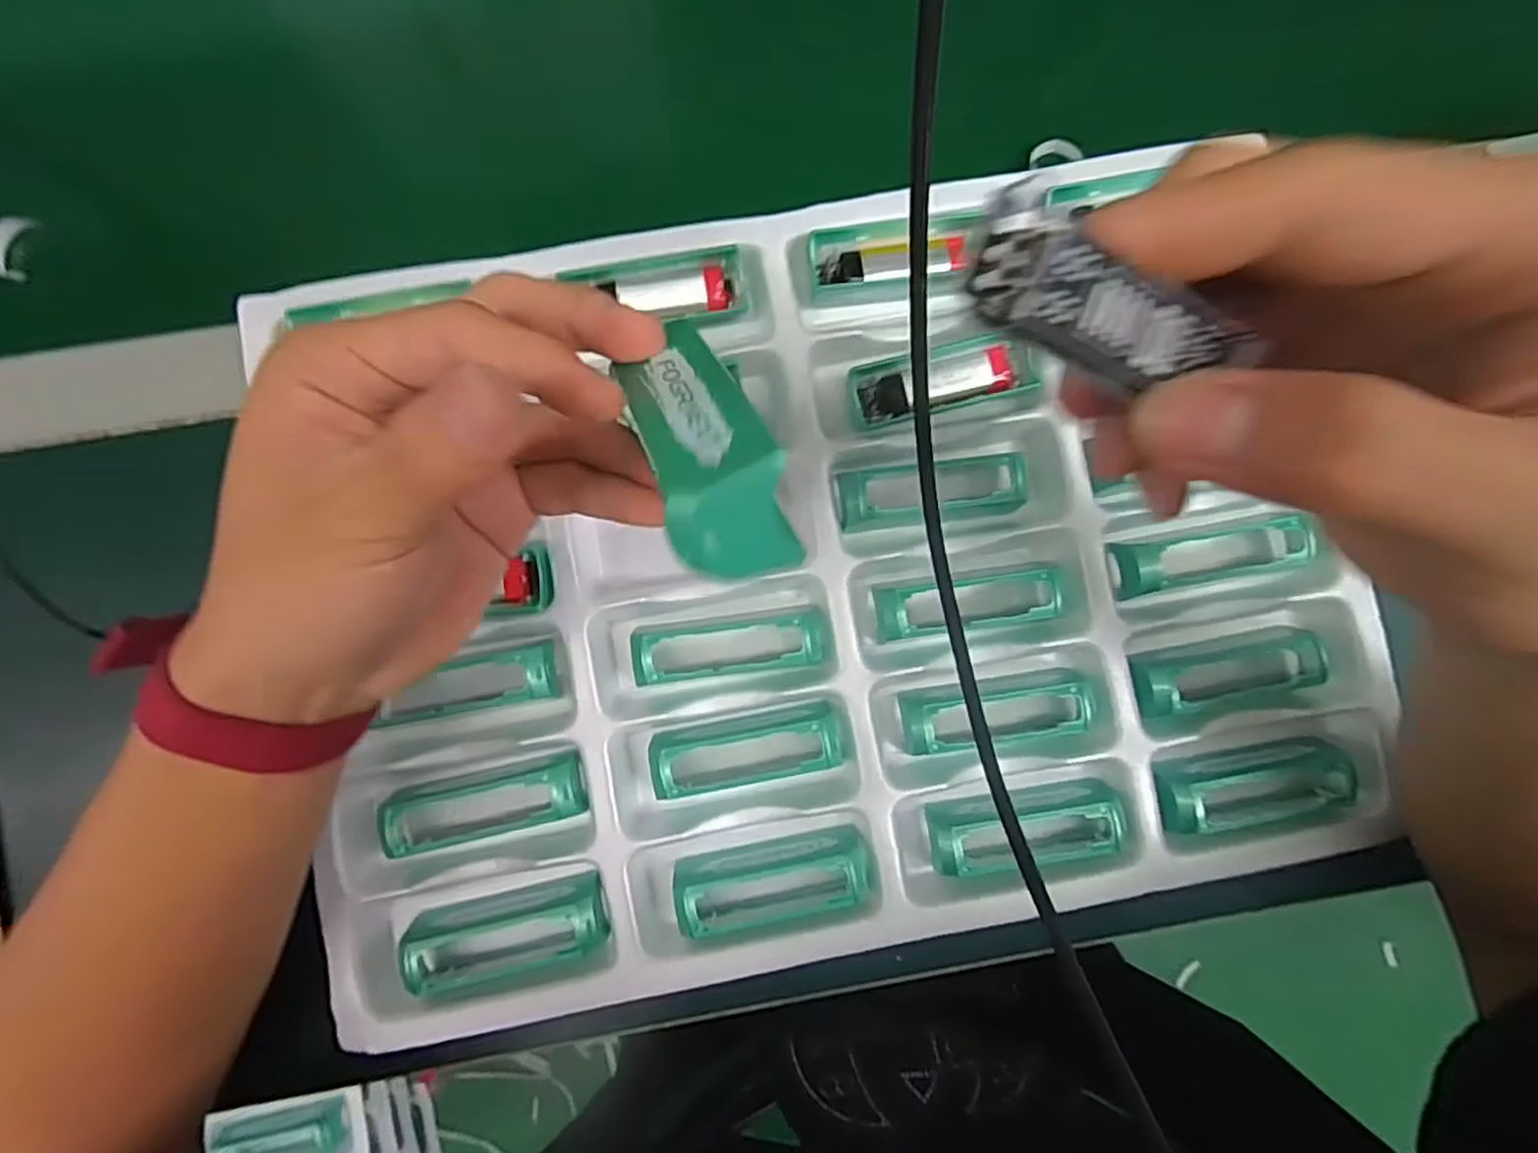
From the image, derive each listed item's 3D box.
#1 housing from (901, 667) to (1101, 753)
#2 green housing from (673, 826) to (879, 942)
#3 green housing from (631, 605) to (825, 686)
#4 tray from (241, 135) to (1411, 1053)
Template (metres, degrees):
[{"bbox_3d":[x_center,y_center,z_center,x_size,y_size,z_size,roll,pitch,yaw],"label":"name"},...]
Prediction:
[{"bbox_3d":[0.099,0.058,0.301,0.081,0.024,0.025,-8,87,-2],"label":"housing"},{"bbox_3d":[0.004,0.131,0.297,0.082,0.032,0.033,-7,87,-2],"label":"green housing"},{"bbox_3d":[-0.017,0.029,0.300,0.080,0.025,0.024,-7,87,-2],"label":"green housing"},{"bbox_3d":[0.023,-0.001,0.307,0.433,0.048,0.319,-12,88,-3],"label":"tray"}]

